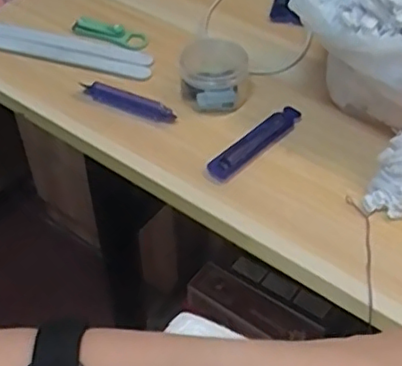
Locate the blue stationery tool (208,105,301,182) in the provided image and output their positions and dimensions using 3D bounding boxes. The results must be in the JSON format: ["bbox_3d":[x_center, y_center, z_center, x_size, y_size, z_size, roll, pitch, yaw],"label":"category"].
[{"bbox_3d":[0.045,-0.034,0.507,0.019,0.009,0.099,36,55,28],"label":"blue stationery tool"}]

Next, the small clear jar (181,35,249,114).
[{"bbox_3d":[0.012,-0.094,0.540,0.058,0.044,0.052,14,48,12],"label":"small clear jar"}]

